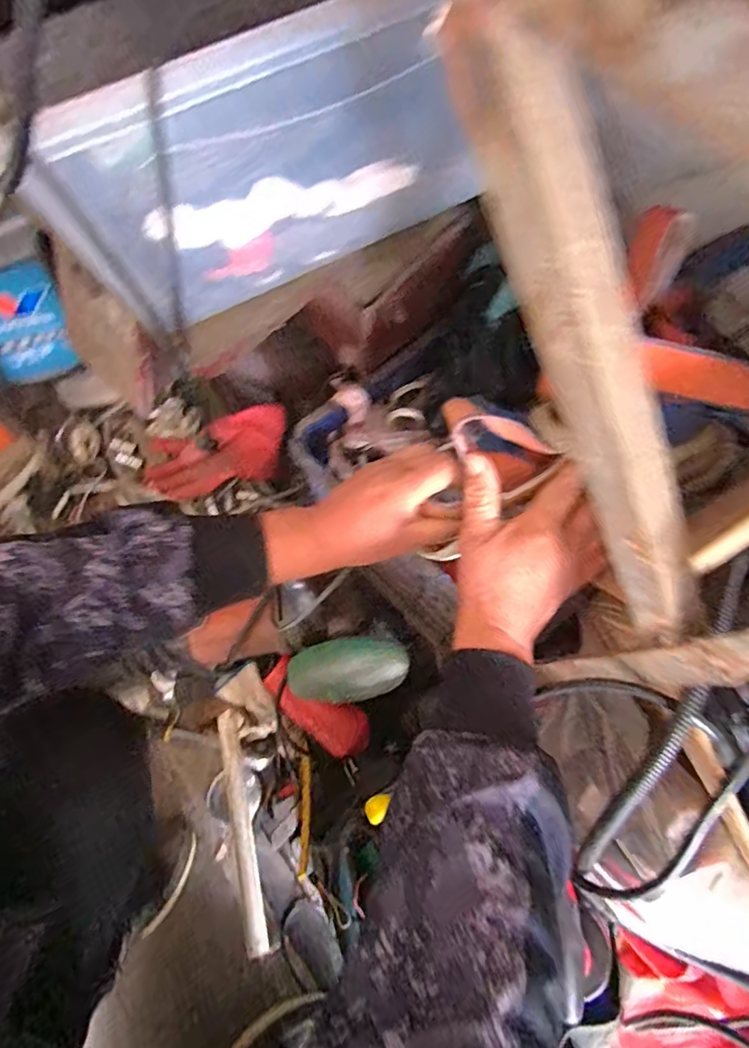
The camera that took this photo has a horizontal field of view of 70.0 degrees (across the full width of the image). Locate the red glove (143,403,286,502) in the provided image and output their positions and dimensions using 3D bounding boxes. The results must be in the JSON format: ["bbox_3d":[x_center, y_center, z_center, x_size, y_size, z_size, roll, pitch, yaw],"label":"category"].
[{"bbox_3d":[-0.251,-0.114,0.854,0.245,0.063,0.126,-22,72,8],"label":"red glove"}]

